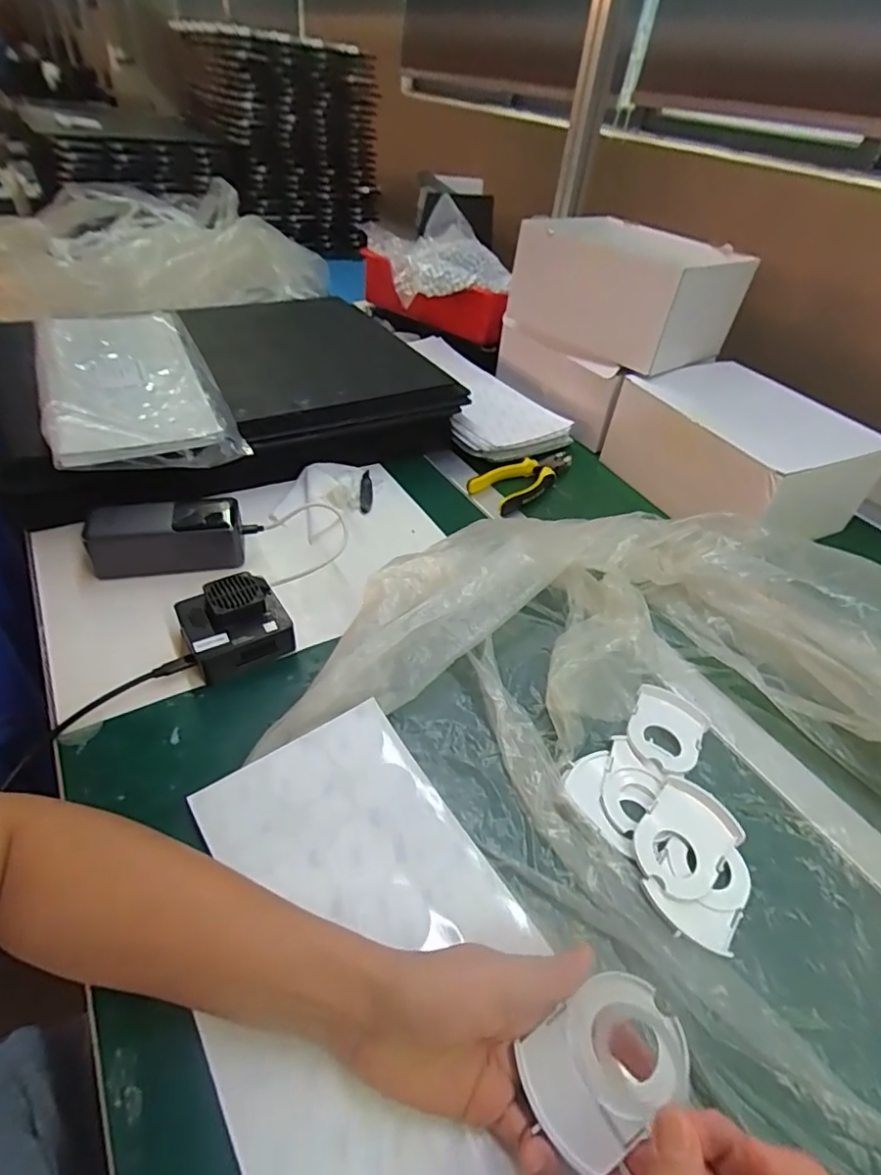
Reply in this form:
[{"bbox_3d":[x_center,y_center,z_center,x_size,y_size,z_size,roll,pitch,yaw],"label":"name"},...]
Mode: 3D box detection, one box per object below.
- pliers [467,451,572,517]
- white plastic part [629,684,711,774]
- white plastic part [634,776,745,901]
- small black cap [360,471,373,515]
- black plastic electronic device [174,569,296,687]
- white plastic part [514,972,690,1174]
[{"bbox_3d":[0.105,-0.142,0.708,0.067,0.021,0.182,32,48,24],"label":"pliers"},{"bbox_3d":[0.179,0.111,0.445,0.056,0.009,0.077,27,46,20],"label":"white plastic part"},{"bbox_3d":[0.166,0.169,0.380,0.054,0.006,0.079,37,50,28],"label":"white plastic part"},{"bbox_3d":[-0.087,-0.114,0.658,0.014,0.015,0.075,1,43,-6],"label":"small black cap"},{"bbox_3d":[-0.169,0.030,0.464,0.076,0.049,0.064,-20,49,-26],"label":"black plastic electronic device"},{"bbox_3d":[0.075,0.219,0.257,0.073,0.004,0.054,-42,54,-4],"label":"white plastic part"}]

